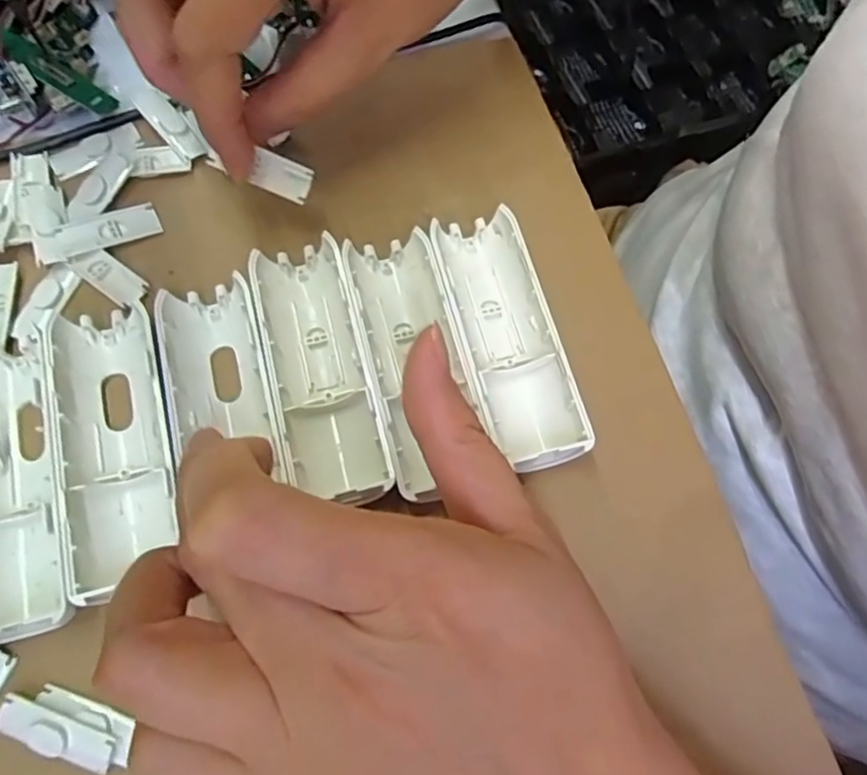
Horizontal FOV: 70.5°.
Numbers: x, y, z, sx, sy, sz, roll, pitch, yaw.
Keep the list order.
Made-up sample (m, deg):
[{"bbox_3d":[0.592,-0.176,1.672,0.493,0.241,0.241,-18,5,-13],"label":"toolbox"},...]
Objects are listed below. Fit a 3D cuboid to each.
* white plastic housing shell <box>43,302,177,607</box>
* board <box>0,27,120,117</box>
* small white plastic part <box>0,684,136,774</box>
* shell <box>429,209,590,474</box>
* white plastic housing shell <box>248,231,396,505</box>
[{"bbox_3d":[-0.103,0.017,0.199,0.032,0.015,0.094,-15,72,-7],"label":"white plastic housing shell"},{"bbox_3d":[-0.150,-0.124,0.239,0.053,0.008,0.011,30,71,-8],"label":"board"},{"bbox_3d":[-0.107,0.099,0.179,0.038,0.007,0.016,17,71,4],"label":"small white plastic part"},{"bbox_3d":[0.026,-0.019,0.218,0.032,0.015,0.095,-15,72,-7],"label":"shell"},{"bbox_3d":[-0.040,-0.008,0.211,0.032,0.015,0.097,-14,71,-7],"label":"white plastic housing shell"}]

